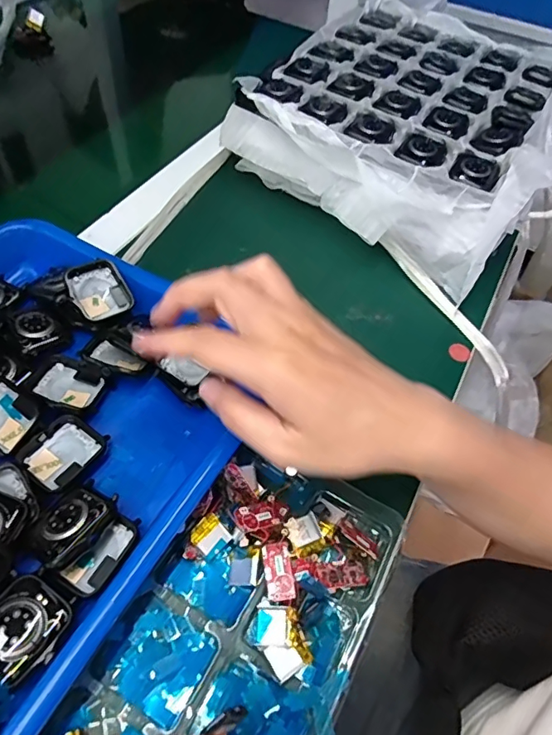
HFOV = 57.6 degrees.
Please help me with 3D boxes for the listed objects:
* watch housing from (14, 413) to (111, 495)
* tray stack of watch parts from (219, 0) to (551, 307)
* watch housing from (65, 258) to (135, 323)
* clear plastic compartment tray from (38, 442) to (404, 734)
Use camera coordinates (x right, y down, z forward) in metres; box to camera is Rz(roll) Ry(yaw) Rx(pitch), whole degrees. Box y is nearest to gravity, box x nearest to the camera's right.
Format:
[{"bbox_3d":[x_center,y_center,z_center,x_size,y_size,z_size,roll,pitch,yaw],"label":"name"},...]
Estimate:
[{"bbox_3d":[-0.123,0.048,0.288,0.034,0.010,0.041,31,58,16],"label":"watch housing"},{"bbox_3d":[0.143,-0.253,0.494,0.265,0.075,0.325,32,58,17],"label":"tray stack of watch parts"},{"bbox_3d":[-0.121,-0.053,0.346,0.035,0.009,0.041,-29,92,-22],"label":"watch housing"},{"bbox_3d":[-0.033,0.153,0.234,0.109,0.028,0.254,28,57,14],"label":"clear plastic compartment tray"}]

